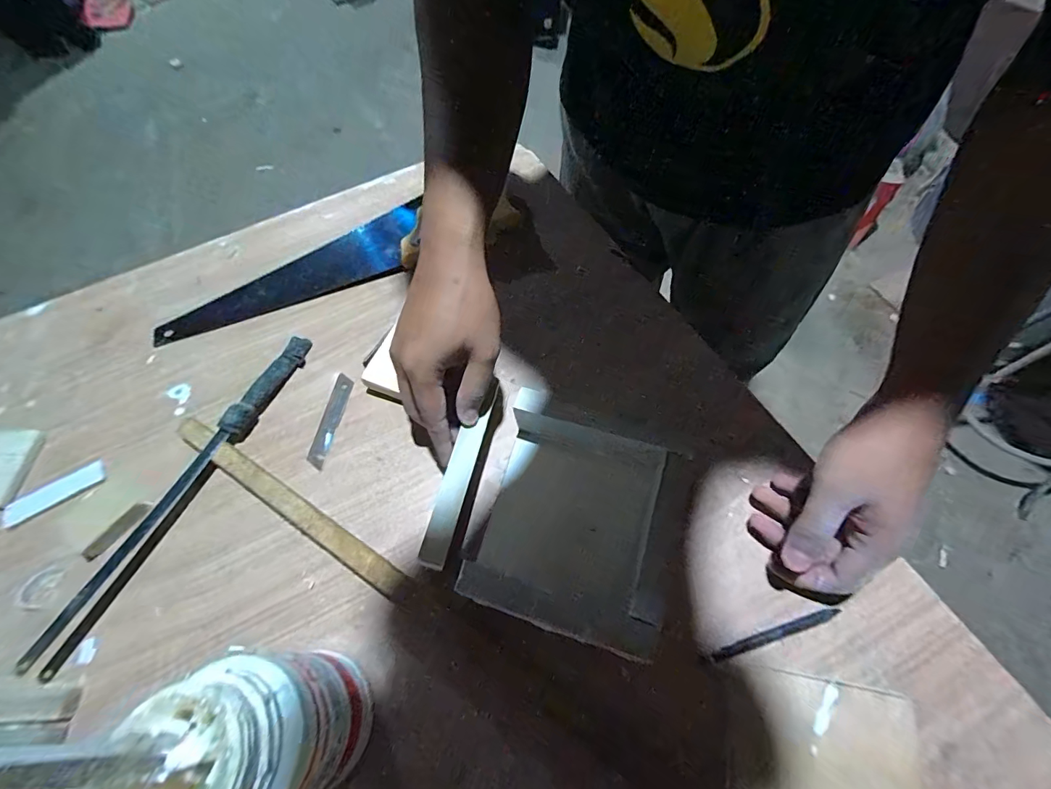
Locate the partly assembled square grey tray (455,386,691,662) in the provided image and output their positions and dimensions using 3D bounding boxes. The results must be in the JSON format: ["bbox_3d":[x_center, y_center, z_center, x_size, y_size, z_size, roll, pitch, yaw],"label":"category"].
[{"bbox_3d":[0.042,0.097,0.348,0.149,0.034,0.158,15,63,11],"label":"partly assembled square grey tray"}]

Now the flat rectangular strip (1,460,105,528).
[{"bbox_3d":[-0.407,0.085,0.379,0.078,0.004,0.022,-31,64,-13],"label":"flat rectangular strip"}]

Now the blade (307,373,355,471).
[{"bbox_3d":[-0.179,0.022,0.404,0.019,0.004,0.090,5,62,6],"label":"blade"}]

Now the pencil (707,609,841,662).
[{"bbox_3d":[0.171,0.164,0.302,0.092,0.005,0.009,-17,62,-6],"label":"pencil"}]

